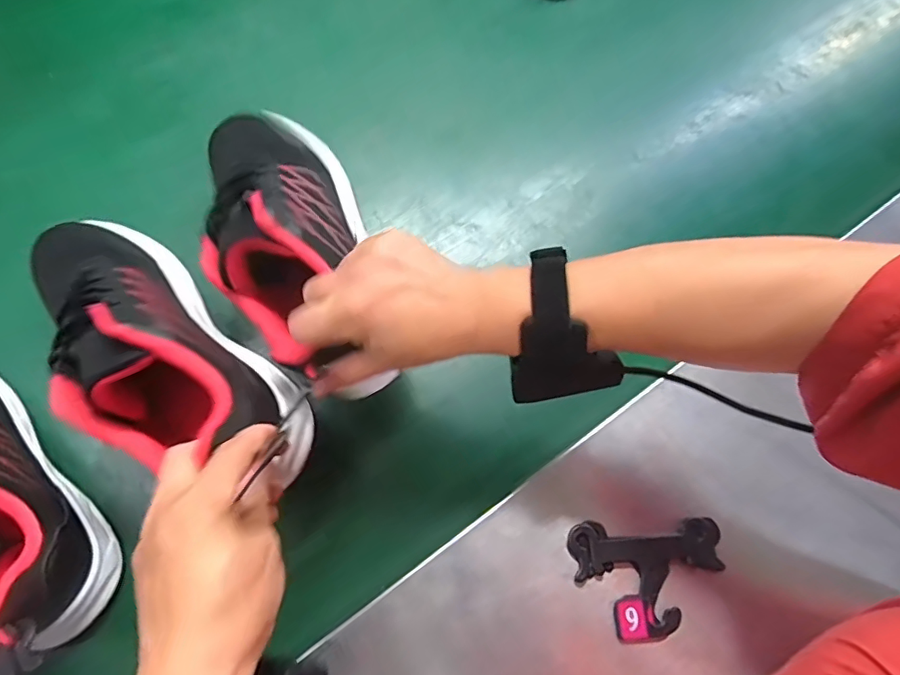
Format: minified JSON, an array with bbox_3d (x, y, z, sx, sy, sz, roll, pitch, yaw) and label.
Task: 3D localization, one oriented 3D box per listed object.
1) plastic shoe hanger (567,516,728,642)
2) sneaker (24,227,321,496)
[{"bbox_3d":[0.139,0.169,0.360,0.106,0.020,0.074,-2,67,-2],"label":"plastic shoe hanger"},{"bbox_3d":[-0.202,0.011,0.340,0.255,0.097,0.102,38,71,18],"label":"sneaker"}]

